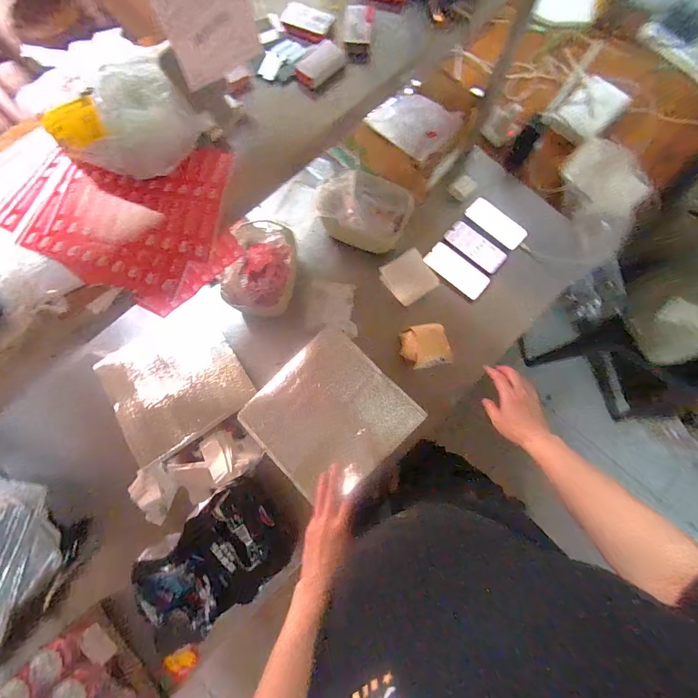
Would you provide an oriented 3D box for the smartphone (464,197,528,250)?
[{"bbox_3d":[0.378,-0.323,0.875,0.160,0.011,0.072,43,82,9],"label":"smartphone"}]

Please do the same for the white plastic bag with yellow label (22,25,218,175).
[{"bbox_3d":[-0.290,-0.305,0.424,0.174,0.075,0.167,43,82,9],"label":"white plastic bag with yellow label"}]

